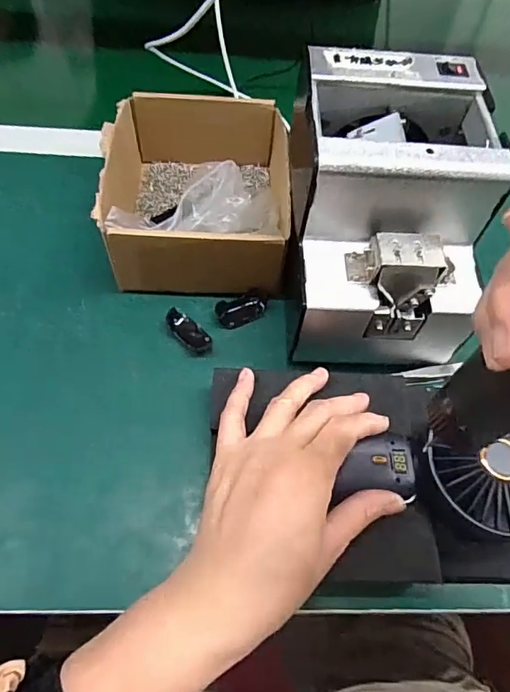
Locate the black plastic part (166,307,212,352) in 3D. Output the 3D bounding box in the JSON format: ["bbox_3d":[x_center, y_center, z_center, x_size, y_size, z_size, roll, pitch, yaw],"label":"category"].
[{"bbox_3d":[-0.053,-0.013,0.399,0.042,0.010,0.019,40,65,18],"label":"black plastic part"}]

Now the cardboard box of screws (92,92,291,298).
[{"bbox_3d":[-0.051,-0.133,0.434,0.142,0.073,0.176,0,60,-3],"label":"cardboard box of screws"}]

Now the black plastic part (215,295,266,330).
[{"bbox_3d":[-0.011,-0.029,0.410,0.041,0.008,0.021,-14,62,-11],"label":"black plastic part"}]

